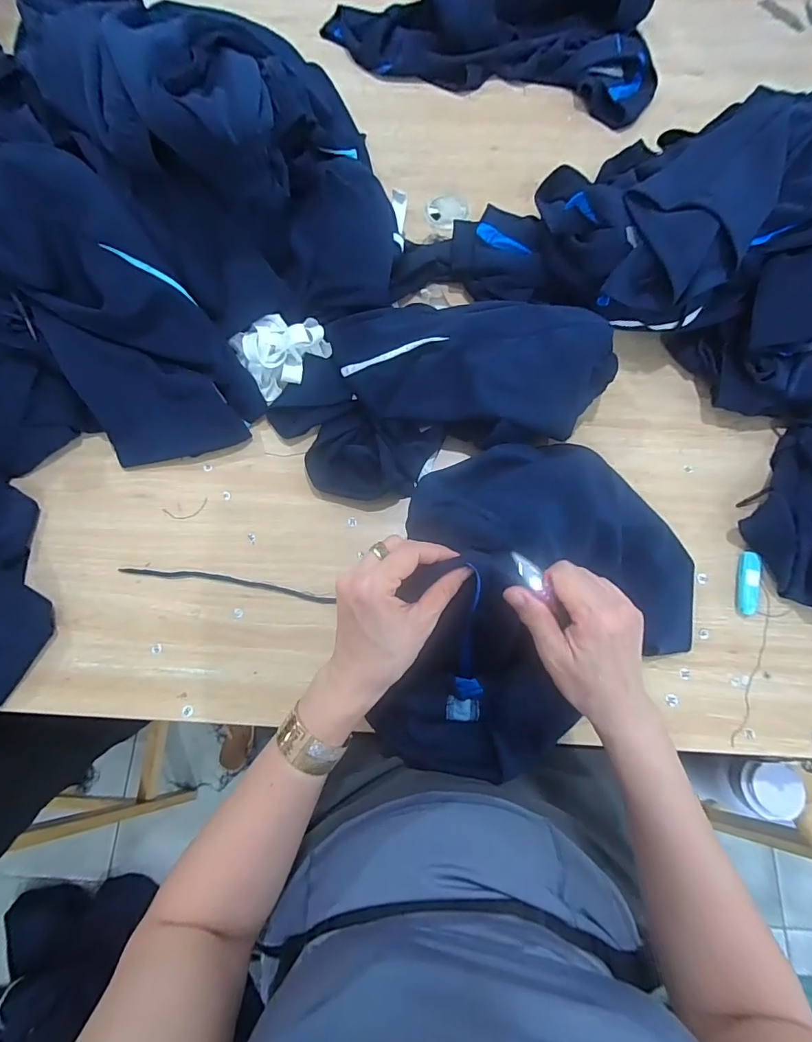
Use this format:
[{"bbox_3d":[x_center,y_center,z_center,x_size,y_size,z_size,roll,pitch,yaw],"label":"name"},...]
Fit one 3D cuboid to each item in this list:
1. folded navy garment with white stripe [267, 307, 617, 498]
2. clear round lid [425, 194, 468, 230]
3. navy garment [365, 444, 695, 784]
[{"bbox_3d":[0.032,-0.169,0.539,0.389,0.091,0.226,-17,75,-4],"label":"folded navy garment with white stripe"},{"bbox_3d":[0.058,-0.452,0.666,0.059,0.006,0.060,0,74,1],"label":"clear round lid"},{"bbox_3d":[0.150,0.086,0.413,0.295,0.144,0.294,6,76,1],"label":"navy garment"}]

